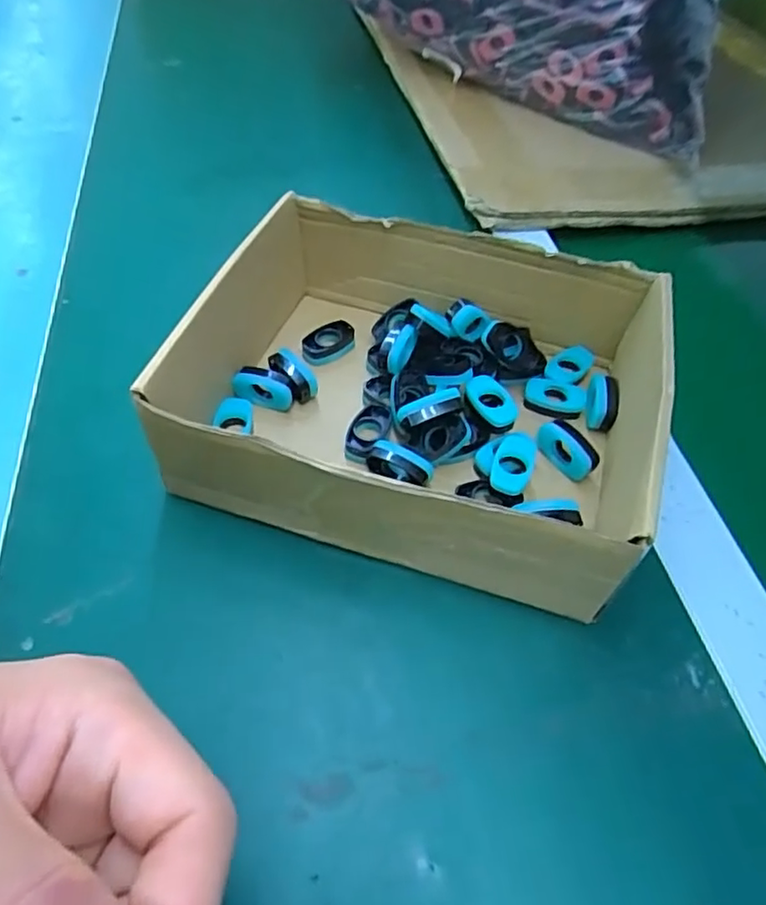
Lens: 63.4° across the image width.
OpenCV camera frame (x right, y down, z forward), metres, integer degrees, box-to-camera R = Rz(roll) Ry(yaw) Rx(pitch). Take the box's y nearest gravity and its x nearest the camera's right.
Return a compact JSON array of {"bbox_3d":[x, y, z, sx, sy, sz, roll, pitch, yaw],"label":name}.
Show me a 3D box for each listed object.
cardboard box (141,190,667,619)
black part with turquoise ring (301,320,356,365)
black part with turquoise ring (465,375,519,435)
[{"bbox_3d":[0.020,-0.035,0.304,0.198,0.062,0.172,16,53,8],"label":"cardboard box"},{"bbox_3d":[-0.031,-0.063,0.357,0.032,0.010,0.021,-32,78,-8],"label":"black part with turquoise ring"},{"bbox_3d":[0.057,-0.024,0.321,0.019,0.015,0.032,-29,60,-24],"label":"black part with turquoise ring"}]

